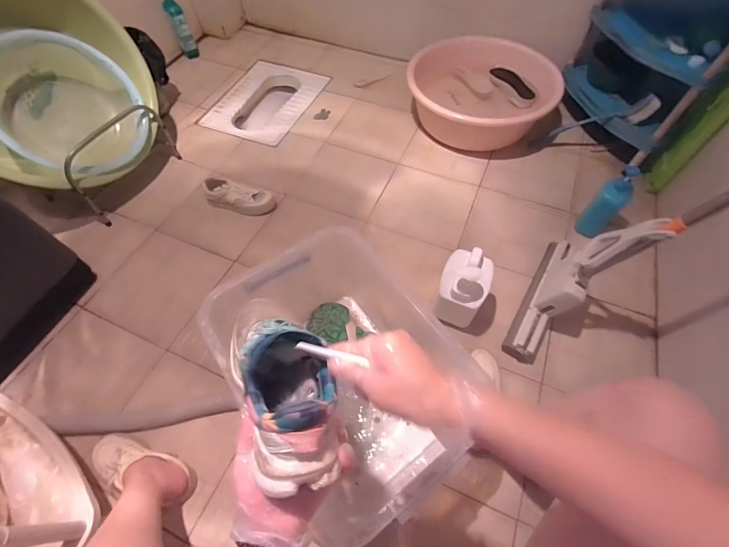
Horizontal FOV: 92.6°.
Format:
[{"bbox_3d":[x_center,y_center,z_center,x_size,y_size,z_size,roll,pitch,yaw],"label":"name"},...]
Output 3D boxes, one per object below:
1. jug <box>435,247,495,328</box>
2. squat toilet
[{"bbox_3d":[0.245,0.036,0.874,0.110,0.215,0.128,17,61,10],"label":"jug"},{"bbox_3d":[-0.412,-0.720,1.493,0.376,0.083,0.483,19,62,11],"label":"squat toilet"}]

